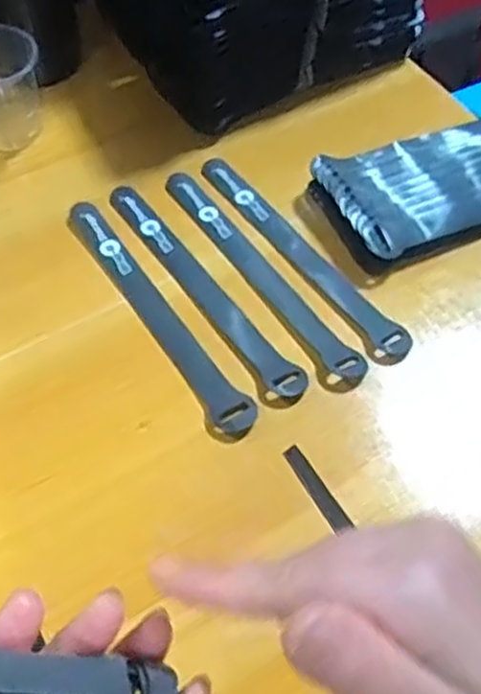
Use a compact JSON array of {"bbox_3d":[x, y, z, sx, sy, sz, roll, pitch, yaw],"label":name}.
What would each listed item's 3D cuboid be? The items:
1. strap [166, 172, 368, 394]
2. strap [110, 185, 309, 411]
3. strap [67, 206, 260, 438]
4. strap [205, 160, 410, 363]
[{"bbox_3d":[0.009,-0.049,0.484,0.028,0.007,0.203,-28,60,-19],"label":"strap"},{"bbox_3d":[-0.026,-0.041,0.478,0.027,0.004,0.205,-28,60,-19],"label":"strap"},{"bbox_3d":[-0.056,-0.024,0.465,0.026,0.005,0.204,-28,60,-19],"label":"strap"},{"bbox_3d":[0.039,-0.064,0.494,0.027,0.004,0.201,-28,60,-19],"label":"strap"}]

